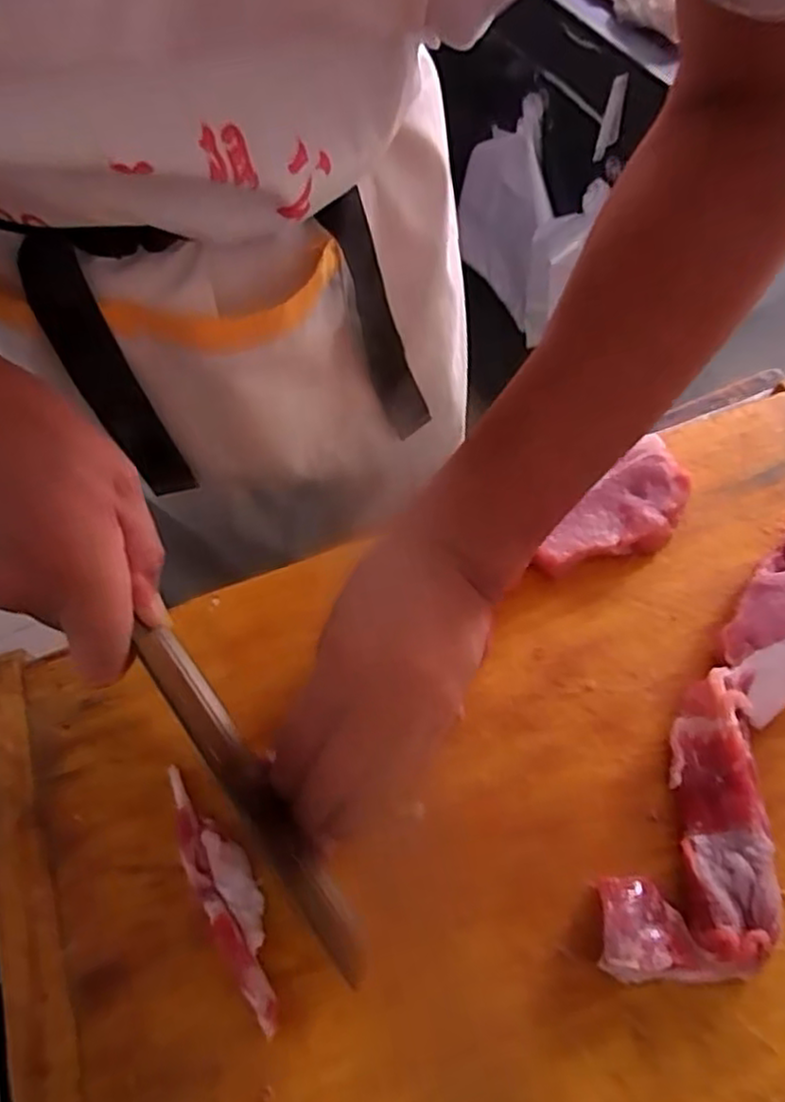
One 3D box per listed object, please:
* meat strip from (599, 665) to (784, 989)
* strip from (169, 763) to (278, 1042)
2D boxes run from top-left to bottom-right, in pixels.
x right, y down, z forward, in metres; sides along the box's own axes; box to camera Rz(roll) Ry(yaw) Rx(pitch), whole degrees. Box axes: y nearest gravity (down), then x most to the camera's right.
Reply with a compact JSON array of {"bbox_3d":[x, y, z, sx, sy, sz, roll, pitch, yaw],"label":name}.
[{"bbox_3d":[0.144,0.130,0.332,0.072,0.025,0.144,11,61,7],"label":"meat strip"},{"bbox_3d":[-0.080,0.158,0.324,0.026,0.011,0.122,-24,63,-12],"label":"strip"}]

